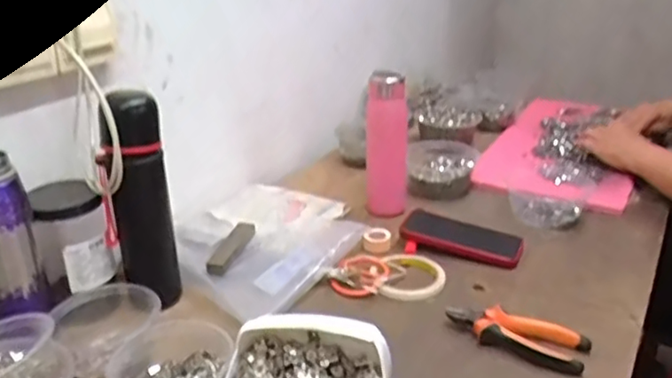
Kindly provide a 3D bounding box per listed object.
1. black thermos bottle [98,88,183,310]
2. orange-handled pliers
[{"bbox_3d":[-0.220,0.017,0.705,0.063,0.236,0.060,-8,26,-15],"label":"black thermos bottle"},{"bbox_3d":[0.197,0.157,0.684,0.147,0.029,0.053,13,27,28],"label":"orange-handled pliers"}]

